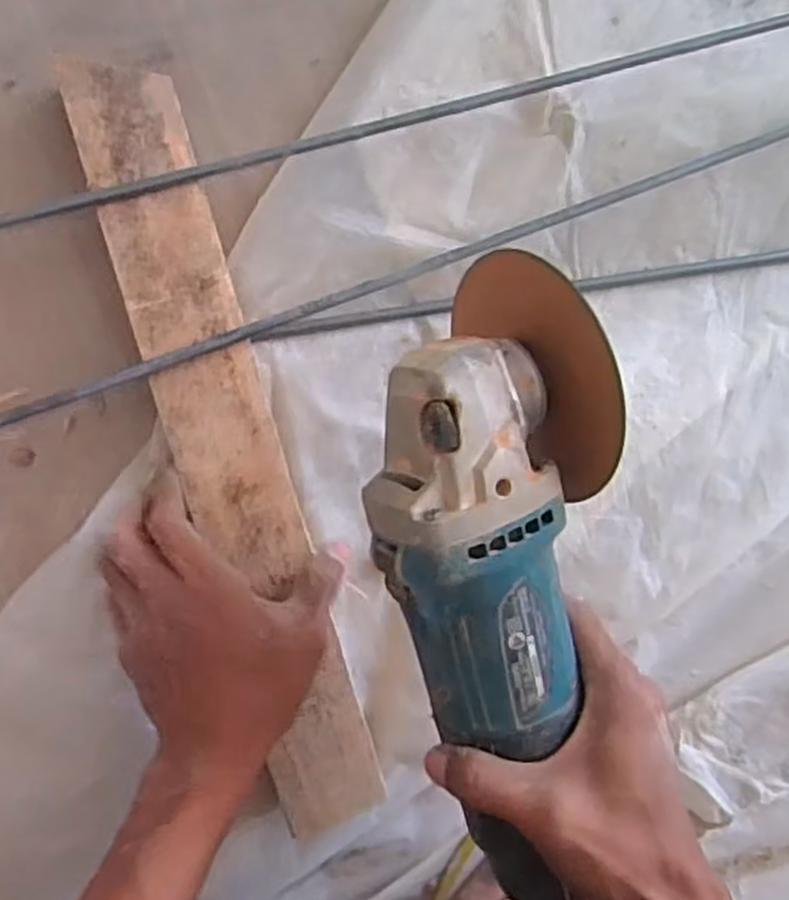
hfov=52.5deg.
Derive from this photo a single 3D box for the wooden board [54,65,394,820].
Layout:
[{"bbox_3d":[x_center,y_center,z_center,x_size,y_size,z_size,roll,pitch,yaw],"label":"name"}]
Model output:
[{"bbox_3d":[-0.088,0.001,0.425,0.060,0.035,0.397,-18,92,-8],"label":"wooden board"}]

